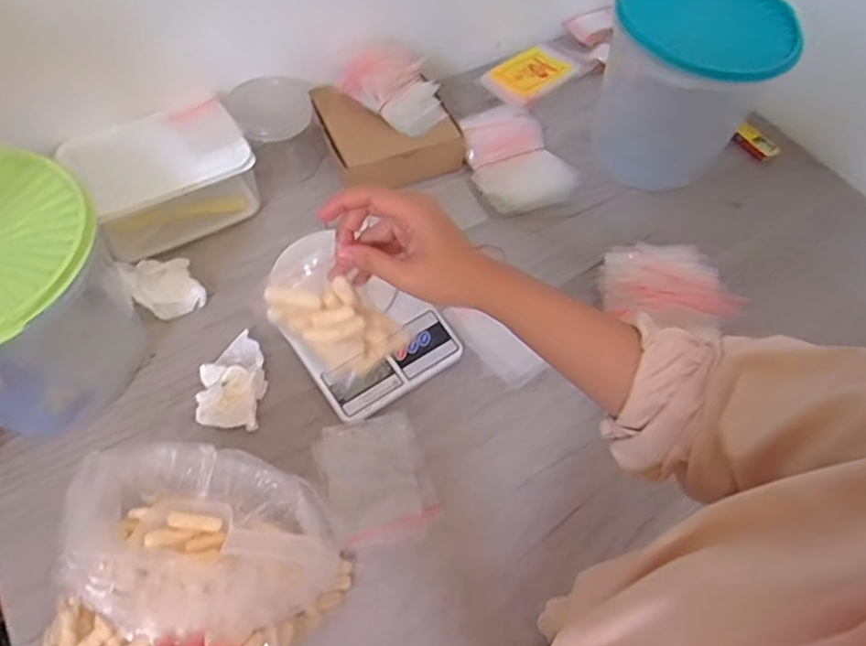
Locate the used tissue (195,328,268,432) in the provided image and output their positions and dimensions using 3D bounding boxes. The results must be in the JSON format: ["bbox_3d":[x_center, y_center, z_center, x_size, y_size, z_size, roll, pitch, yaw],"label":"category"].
[{"bbox_3d":[-0.202,0.058,0.603,0.060,0.020,0.099,4,58,-2],"label":"used tissue"}]

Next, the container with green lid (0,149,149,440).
[{"bbox_3d":[-0.382,-0.015,0.538,0.201,0.192,0.219,-32,65,-21],"label":"container with green lid"}]

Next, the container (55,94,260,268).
[{"bbox_3d":[-0.296,-0.161,0.671,0.177,0.093,0.107,-26,64,-19],"label":"container"}]

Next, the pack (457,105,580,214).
[{"bbox_3d":[0.110,-0.214,0.769,0.135,0.042,0.152,-18,61,-14],"label":"pack"}]

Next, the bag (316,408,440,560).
[{"bbox_3d":[-0.052,0.146,0.558,0.090,0.006,0.120,-15,66,-17],"label":"bag"}]

